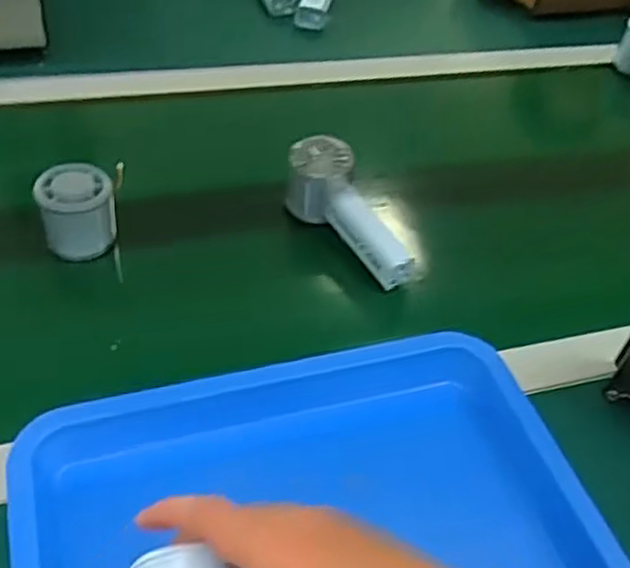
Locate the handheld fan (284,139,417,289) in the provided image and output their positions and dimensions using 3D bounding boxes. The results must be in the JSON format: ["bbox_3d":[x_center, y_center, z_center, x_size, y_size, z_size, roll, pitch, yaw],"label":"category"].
[{"bbox_3d":[0.028,-0.059,0.642,0.051,0.059,0.153,-24,66,-27],"label":"handheld fan"}]

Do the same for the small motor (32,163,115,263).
[{"bbox_3d":[-0.192,-0.058,0.607,0.056,0.062,0.048,-9,47,-17],"label":"small motor"}]

